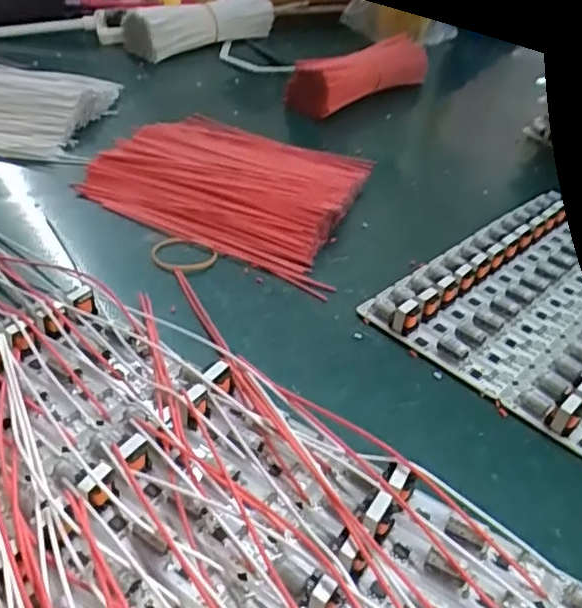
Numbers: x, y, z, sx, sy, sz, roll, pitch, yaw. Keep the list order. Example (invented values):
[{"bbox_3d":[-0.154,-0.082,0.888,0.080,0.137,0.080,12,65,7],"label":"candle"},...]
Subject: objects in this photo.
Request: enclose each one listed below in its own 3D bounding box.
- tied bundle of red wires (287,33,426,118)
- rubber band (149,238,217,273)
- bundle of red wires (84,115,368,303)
[{"bbox_3d":[0.060,-0.199,0.516,0.041,0.029,0.159,31,44,28],"label":"tied bundle of red wires"},{"bbox_3d":[-0.056,-0.025,0.309,0.031,0.004,0.027,27,43,24],"label":"rubber band"},{"bbox_3d":[-0.030,-0.078,0.364,0.155,0.013,0.143,21,40,17],"label":"bundle of red wires"}]

